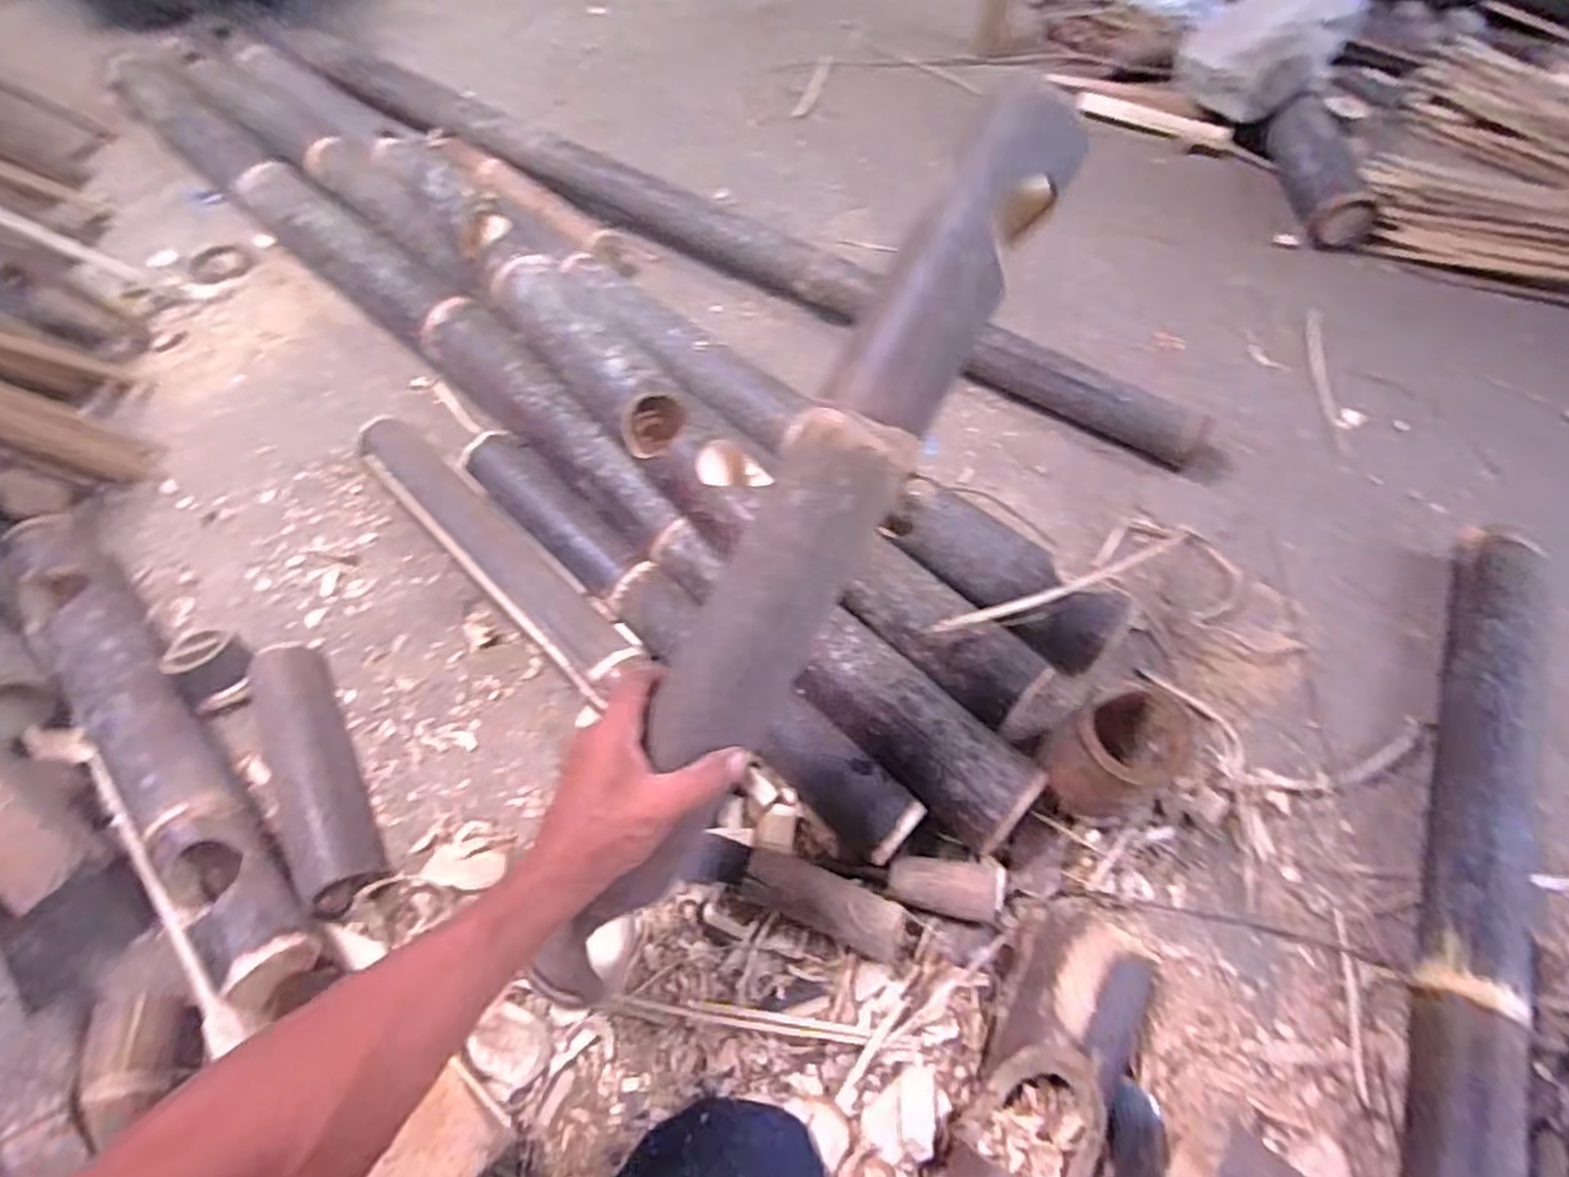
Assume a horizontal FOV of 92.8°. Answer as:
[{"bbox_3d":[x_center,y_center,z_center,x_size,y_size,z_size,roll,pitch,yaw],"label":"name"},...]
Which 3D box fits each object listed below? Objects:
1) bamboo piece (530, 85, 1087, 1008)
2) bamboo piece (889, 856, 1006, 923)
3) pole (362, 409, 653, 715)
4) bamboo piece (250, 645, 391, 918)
[{"bbox_3d":[0.003,-0.012,0.476,0.076,0.064,0.619,30,96,17],"label":"bamboo piece"},{"bbox_3d":[0.132,0.238,0.592,0.093,0.047,0.046,0,60,1],"label":"bamboo piece"},{"bbox_3d":[-0.292,-0.037,0.760,0.427,0.062,0.075,40,68,22],"label":"pole"},{"bbox_3d":[-0.421,0.160,0.667,0.067,0.047,0.258,-27,63,-14],"label":"bamboo piece"}]

